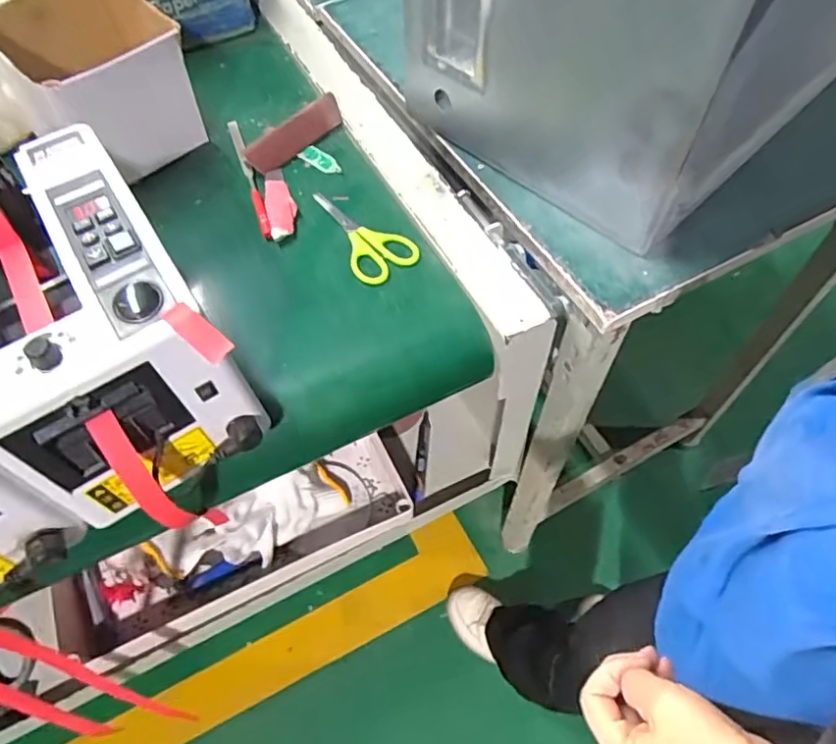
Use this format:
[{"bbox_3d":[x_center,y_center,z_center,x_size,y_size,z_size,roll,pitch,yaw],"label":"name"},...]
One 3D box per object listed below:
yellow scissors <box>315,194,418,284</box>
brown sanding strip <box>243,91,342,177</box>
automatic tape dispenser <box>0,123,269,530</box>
[{"bbox_3d":[-0.054,-0.132,0.549,0.058,0.013,0.127,-30,62,-17],"label":"yellow scissors"},{"bbox_3d":[-0.124,-0.243,0.609,0.116,0.032,0.012,-45,33,-22],"label":"brown sanding strip"},{"bbox_3d":[-0.224,-0.044,0.393,0.137,0.130,0.257,-31,63,-17],"label":"automatic tape dispenser"}]

